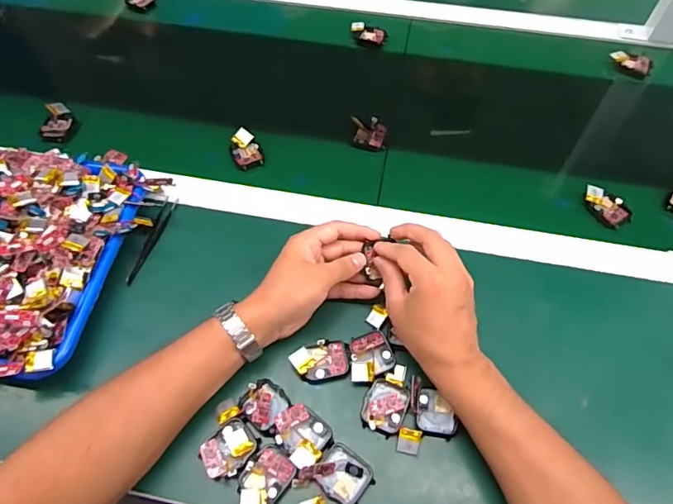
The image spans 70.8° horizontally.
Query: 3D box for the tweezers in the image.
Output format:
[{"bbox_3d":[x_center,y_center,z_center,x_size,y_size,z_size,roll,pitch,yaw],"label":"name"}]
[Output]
[{"bbox_3d":[-0.205,-0.015,0.532,0.015,0.010,0.117,9,59,5],"label":"tweezers"}]

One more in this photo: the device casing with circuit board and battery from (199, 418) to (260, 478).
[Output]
[{"bbox_3d":[-0.094,0.172,0.411,0.038,0.007,0.046,38,65,21],"label":"device casing with circuit board and battery"}]

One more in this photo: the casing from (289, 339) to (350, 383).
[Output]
[{"bbox_3d":[-0.015,0.104,0.454,0.054,0.017,0.036,-9,59,-6],"label":"casing"}]

